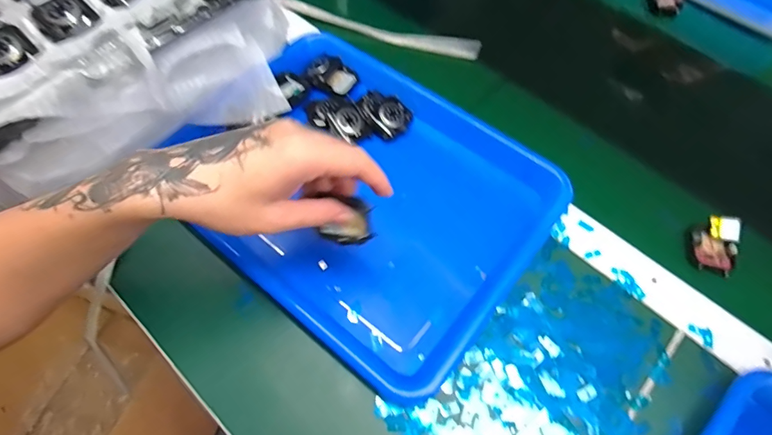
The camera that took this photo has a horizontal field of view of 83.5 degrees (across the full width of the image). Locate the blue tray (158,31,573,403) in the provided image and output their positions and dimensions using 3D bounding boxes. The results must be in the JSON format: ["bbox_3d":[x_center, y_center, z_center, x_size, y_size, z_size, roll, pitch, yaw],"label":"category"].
[{"bbox_3d":[-0.029,-0.036,0.409,0.339,0.036,0.266,34,66,16],"label":"blue tray"}]

